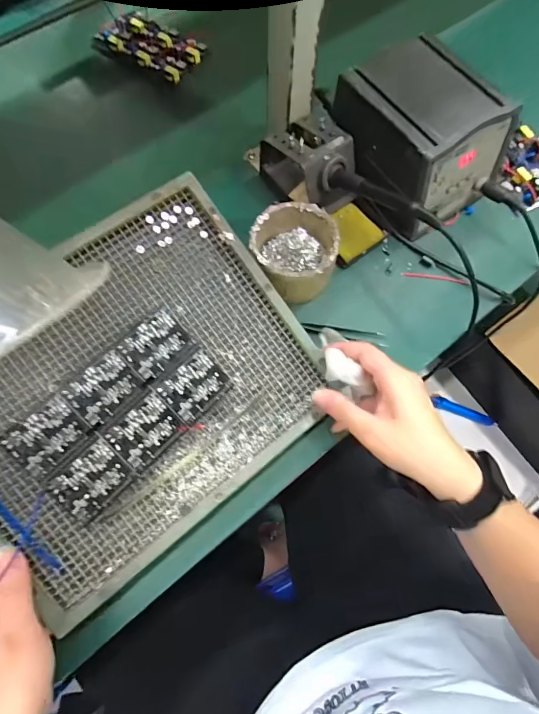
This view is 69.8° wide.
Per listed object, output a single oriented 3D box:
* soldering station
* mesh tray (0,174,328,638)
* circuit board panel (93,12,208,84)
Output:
[{"bbox_3d":[0.162,-0.242,0.425,0.136,0.094,0.162,-33,74,-12],"label":"soldering station"},{"bbox_3d":[-0.109,0.024,0.319,0.285,0.028,0.235,-38,95,-15],"label":"mesh tray"},{"bbox_3d":[-0.168,-0.435,0.539,0.142,0.019,0.074,27,72,9],"label":"circuit board panel"}]

